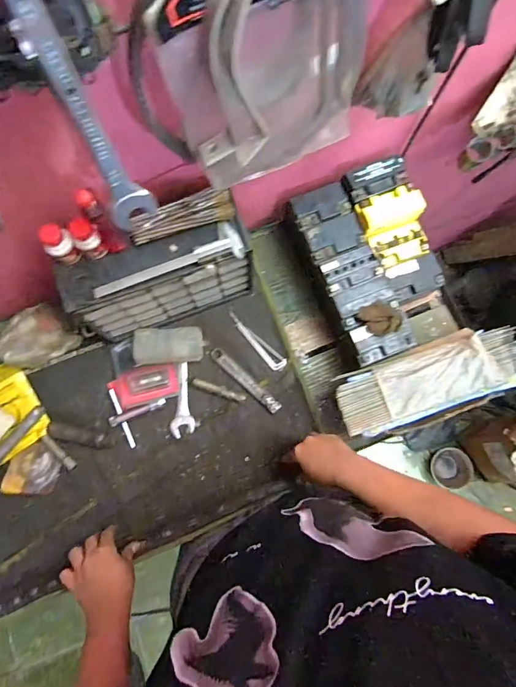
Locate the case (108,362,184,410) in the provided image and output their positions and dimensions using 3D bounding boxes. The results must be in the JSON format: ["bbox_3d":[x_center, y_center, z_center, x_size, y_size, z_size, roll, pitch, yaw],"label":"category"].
[{"bbox_3d":[-0.209,0.078,0.774,0.135,0.023,0.068,-17,78,-5],"label":"case"}]

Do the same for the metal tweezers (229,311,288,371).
[{"bbox_3d":[-0.005,-0.005,0.812,0.032,0.005,0.155,-42,82,-10],"label":"metal tweezers"}]

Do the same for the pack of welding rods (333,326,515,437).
[{"bbox_3d":[0.331,0.062,0.739,0.382,0.064,0.127,-19,78,-6],"label":"pack of welding rods"}]

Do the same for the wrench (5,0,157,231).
[{"bbox_3d":[-0.151,-0.203,0.342,0.042,0.249,0.021,-29,58,-8],"label":"wrench"}]

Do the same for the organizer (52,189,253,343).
[{"bbox_3d":[-0.162,-0.109,0.711,0.291,0.212,0.093,-19,78,-6],"label":"organizer"}]

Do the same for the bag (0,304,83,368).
[{"bbox_3d":[-0.422,-0.016,0.762,0.141,0.064,0.102,-31,80,-8],"label":"bag"}]

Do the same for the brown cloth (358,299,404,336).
[{"bbox_3d":[0.219,-0.047,0.716,0.056,0.034,0.067,-40,81,-9],"label":"brown cloth"}]

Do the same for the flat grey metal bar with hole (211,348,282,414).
[{"bbox_3d":[-0.025,0.072,0.790,0.170,0.007,0.026,43,80,8],"label":"flat grey metal bar with hole"}]

